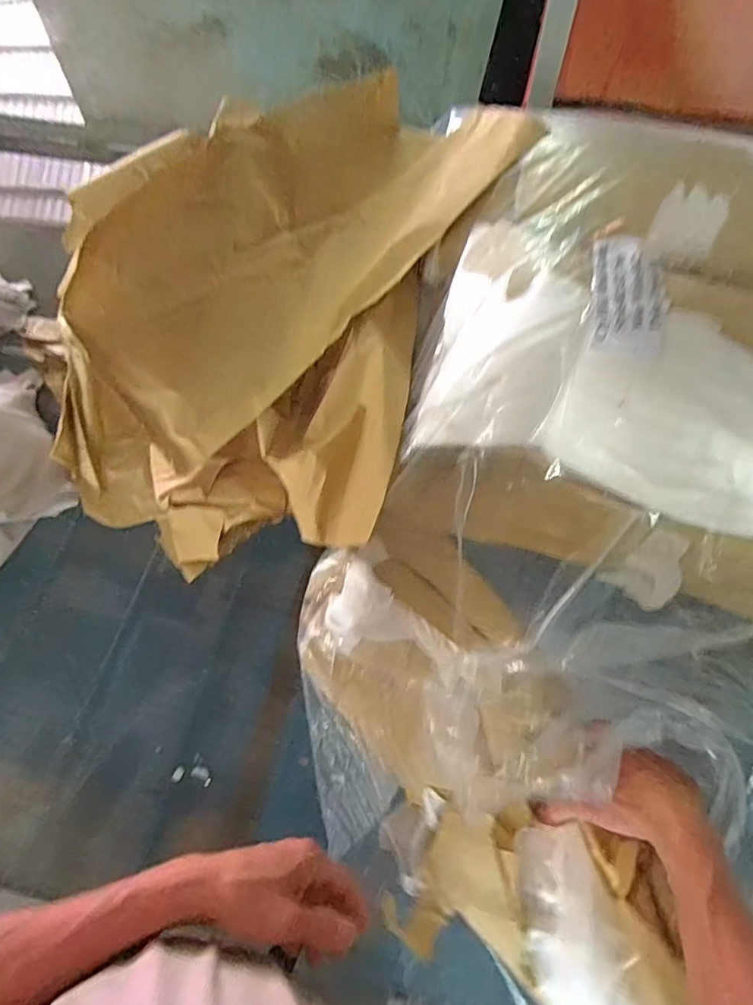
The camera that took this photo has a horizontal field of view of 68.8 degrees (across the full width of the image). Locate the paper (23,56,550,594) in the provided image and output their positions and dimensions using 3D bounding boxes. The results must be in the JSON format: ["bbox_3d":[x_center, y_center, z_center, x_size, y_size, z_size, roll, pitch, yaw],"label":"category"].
[{"bbox_3d":[-0.118,-0.237,0.704,0.448,0.296,0.609,21,66,11],"label":"paper"}]

